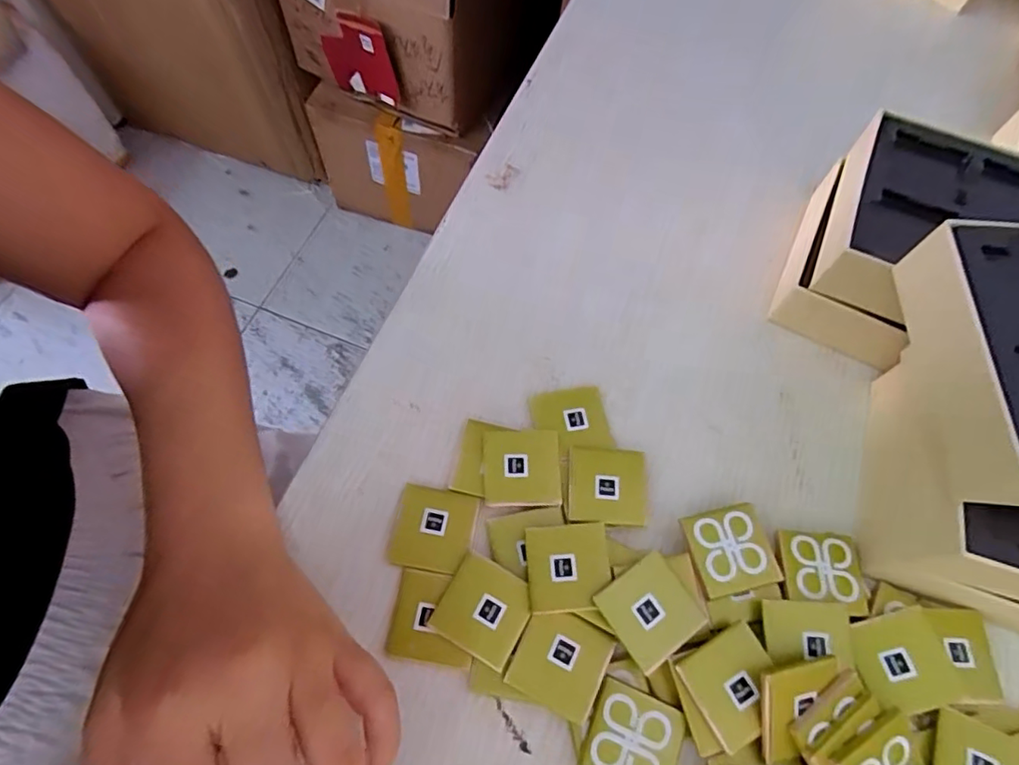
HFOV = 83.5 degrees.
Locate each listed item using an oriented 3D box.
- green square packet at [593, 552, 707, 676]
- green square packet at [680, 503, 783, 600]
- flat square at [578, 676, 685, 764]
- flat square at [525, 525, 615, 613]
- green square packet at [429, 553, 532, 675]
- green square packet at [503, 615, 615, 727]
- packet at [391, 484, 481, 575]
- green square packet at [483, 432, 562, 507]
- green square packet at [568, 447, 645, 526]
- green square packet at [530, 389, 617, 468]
[{"bbox_3d":[0.060,0.097,0.241,0.036,0.008,0.035,-30,68,-13],"label":"green square packet"},{"bbox_3d":[0.100,0.074,0.255,0.035,0.004,0.035,-12,65,-5],"label":"green square packet"},{"bbox_3d":[0.049,0.141,0.224,0.035,0.004,0.035,21,67,10],"label":"flat square"},{"bbox_3d":[0.026,0.081,0.250,0.036,0.006,0.035,-4,65,-2],"label":"flat square"},{"bbox_3d":[-0.011,0.097,0.245,0.036,0.004,0.036,27,68,13],"label":"green square packet"},{"bbox_3d":[0.021,0.115,0.236,0.036,0.004,0.036,24,67,12],"label":"green square packet"},{"bbox_3d":[-0.035,0.067,0.261,0.036,0.004,0.036,10,65,5],"label":"packet"},{"bbox_3d":[0.006,0.041,0.271,0.036,0.006,0.035,-1,64,0],"label":"green square packet"},{"bbox_3d":[0.046,0.048,0.269,0.036,0.004,0.035,2,65,2],"label":"green square packet"},{"bbox_3d":[0.031,0.020,0.283,0.037,0.006,0.036,-10,65,-4],"label":"green square packet"}]

